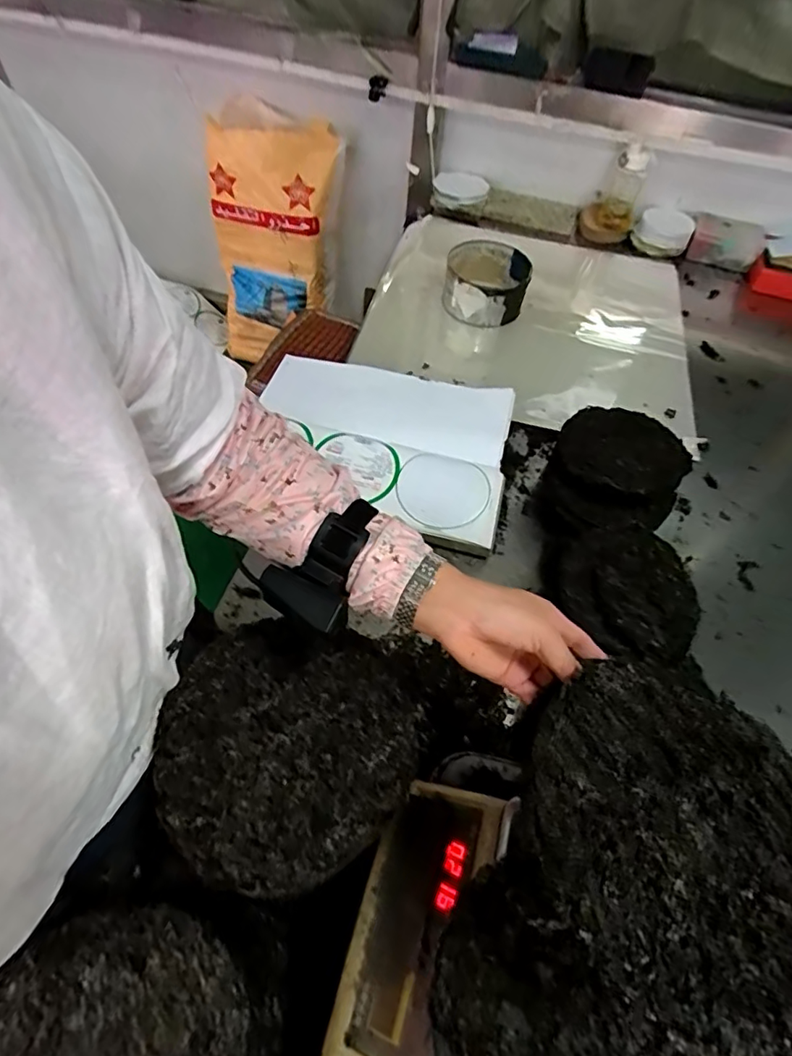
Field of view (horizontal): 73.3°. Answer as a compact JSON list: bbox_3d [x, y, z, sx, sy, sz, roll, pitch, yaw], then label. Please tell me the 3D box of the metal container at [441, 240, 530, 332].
[{"bbox_3d":[0.205,-0.557,1.226,0.181,0.119,0.183,2,56,-3],"label":"metal container"}]

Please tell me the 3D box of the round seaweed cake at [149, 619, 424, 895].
[{"bbox_3d":[-0.086,0.171,0.428,0.200,0.013,0.201,9,50,-10],"label":"round seaweed cake"}]

